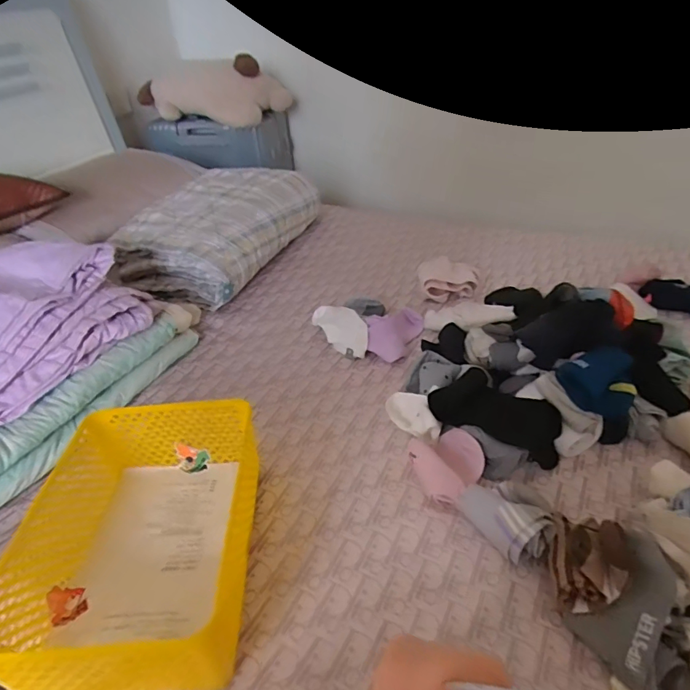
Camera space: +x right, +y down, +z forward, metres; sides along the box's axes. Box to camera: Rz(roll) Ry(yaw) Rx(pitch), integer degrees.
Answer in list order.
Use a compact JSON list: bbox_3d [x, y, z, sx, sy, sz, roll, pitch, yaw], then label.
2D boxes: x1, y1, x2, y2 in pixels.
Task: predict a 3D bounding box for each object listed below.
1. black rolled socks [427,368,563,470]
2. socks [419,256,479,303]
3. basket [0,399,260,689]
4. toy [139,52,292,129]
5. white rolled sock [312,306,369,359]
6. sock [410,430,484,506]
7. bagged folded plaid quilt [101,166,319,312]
[{"bbox_3d":[0.203,0.086,0.607,0.175,0.061,0.080,22,45,11],"label":"black rolled socks"},{"bbox_3d":[0.206,-0.128,0.914,0.116,0.044,0.102,-2,39,6],"label":"socks"},{"bbox_3d":[-0.206,0.199,0.496,0.216,0.121,0.281,-4,39,2],"label":"basket"},{"bbox_3d":[-0.424,-0.823,1.476,0.444,0.163,0.194,12,42,21],"label":"toy"},{"bbox_3d":[-0.006,-0.026,0.817,0.058,0.056,0.140,-24,42,-21],"label":"white rolled sock"},{"bbox_3d":[0.130,0.149,0.570,0.088,0.036,0.088,-4,39,3],"label":"sock"},{"bbox_3d":[-0.285,-0.273,1.082,0.302,0.170,0.447,11,42,20],"label":"bagged folded plaid quilt"}]

